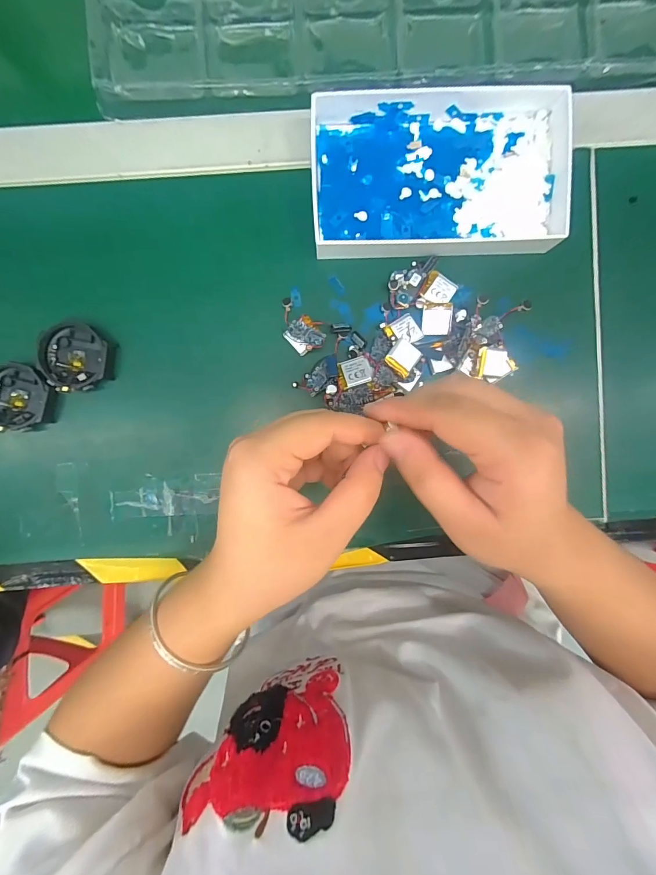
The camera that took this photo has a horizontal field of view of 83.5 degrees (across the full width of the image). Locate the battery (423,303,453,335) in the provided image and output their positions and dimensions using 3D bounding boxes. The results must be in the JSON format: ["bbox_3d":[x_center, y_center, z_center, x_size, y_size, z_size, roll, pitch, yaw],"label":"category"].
[{"bbox_3d":[0.081,-0.088,0.272,0.020,0.004,0.023,1,93,-1],"label":"battery"}]

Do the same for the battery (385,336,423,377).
[{"bbox_3d":[0.055,-0.058,0.265,0.021,0.004,0.024,37,84,-11],"label":"battery"}]

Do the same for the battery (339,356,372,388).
[{"bbox_3d":[0.020,-0.048,0.266,0.020,0.004,0.021,-16,74,1],"label":"battery"}]

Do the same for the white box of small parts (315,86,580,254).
[{"bbox_3d":[0.077,-0.188,0.261,0.174,0.026,0.106,-2,93,0],"label":"white box of small parts"}]

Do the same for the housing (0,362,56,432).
[{"bbox_3d":[-0.229,-0.030,0.272,0.051,0.011,0.048,0,93,-1],"label":"housing"}]

